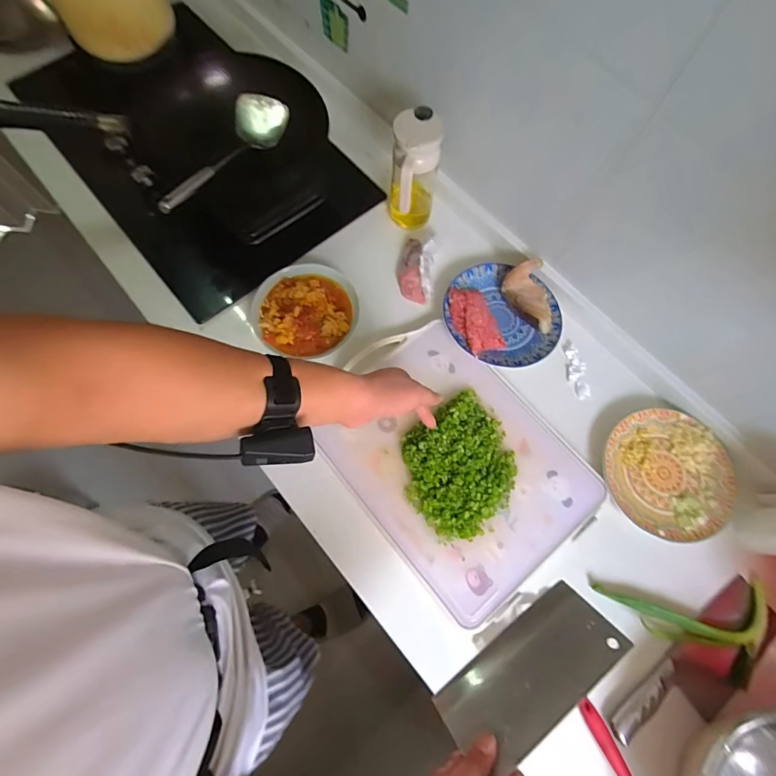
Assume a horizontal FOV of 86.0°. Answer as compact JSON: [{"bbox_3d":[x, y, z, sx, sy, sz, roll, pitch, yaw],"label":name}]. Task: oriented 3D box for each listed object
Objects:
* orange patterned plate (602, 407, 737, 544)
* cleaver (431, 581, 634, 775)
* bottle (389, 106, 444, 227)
[{"bbox_3d":[0.448,0.138,0.667,0.200,0.022,0.198,0,71,-1],"label":"orange patterned plate"},{"bbox_3d":[0.106,0.333,0.424,0.303,0.025,0.095,-34,31,-15],"label":"cleaver"},{"bbox_3d":[0.045,-0.369,0.738,0.077,0.185,0.099,3,71,0],"label":"bottle"}]

